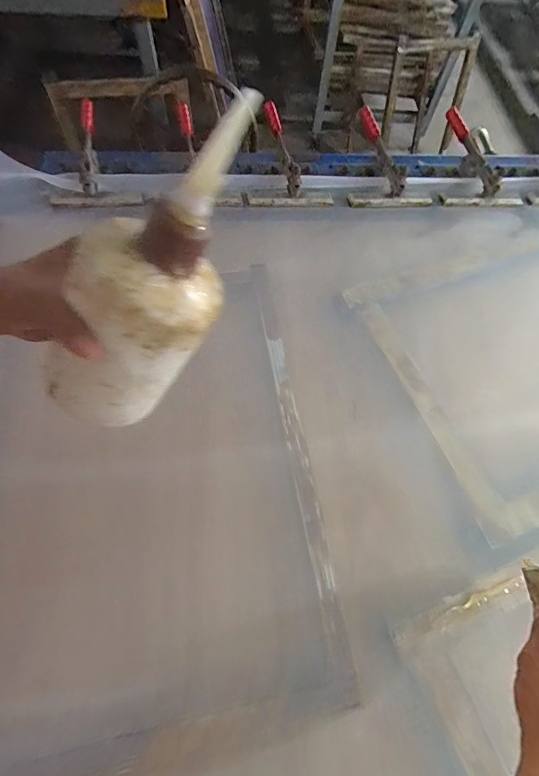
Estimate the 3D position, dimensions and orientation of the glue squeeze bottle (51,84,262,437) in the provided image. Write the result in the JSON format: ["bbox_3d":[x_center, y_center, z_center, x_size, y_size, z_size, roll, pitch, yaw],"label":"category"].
[{"bbox_3d":[-0.081,-0.060,0.250,0.073,0.244,0.079,46,28,18],"label":"glue squeeze bottle"}]

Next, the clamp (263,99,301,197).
[{"bbox_3d":[0.021,-0.442,0.669,0.028,0.046,0.226,-8,64,-6],"label":"clamp"}]

